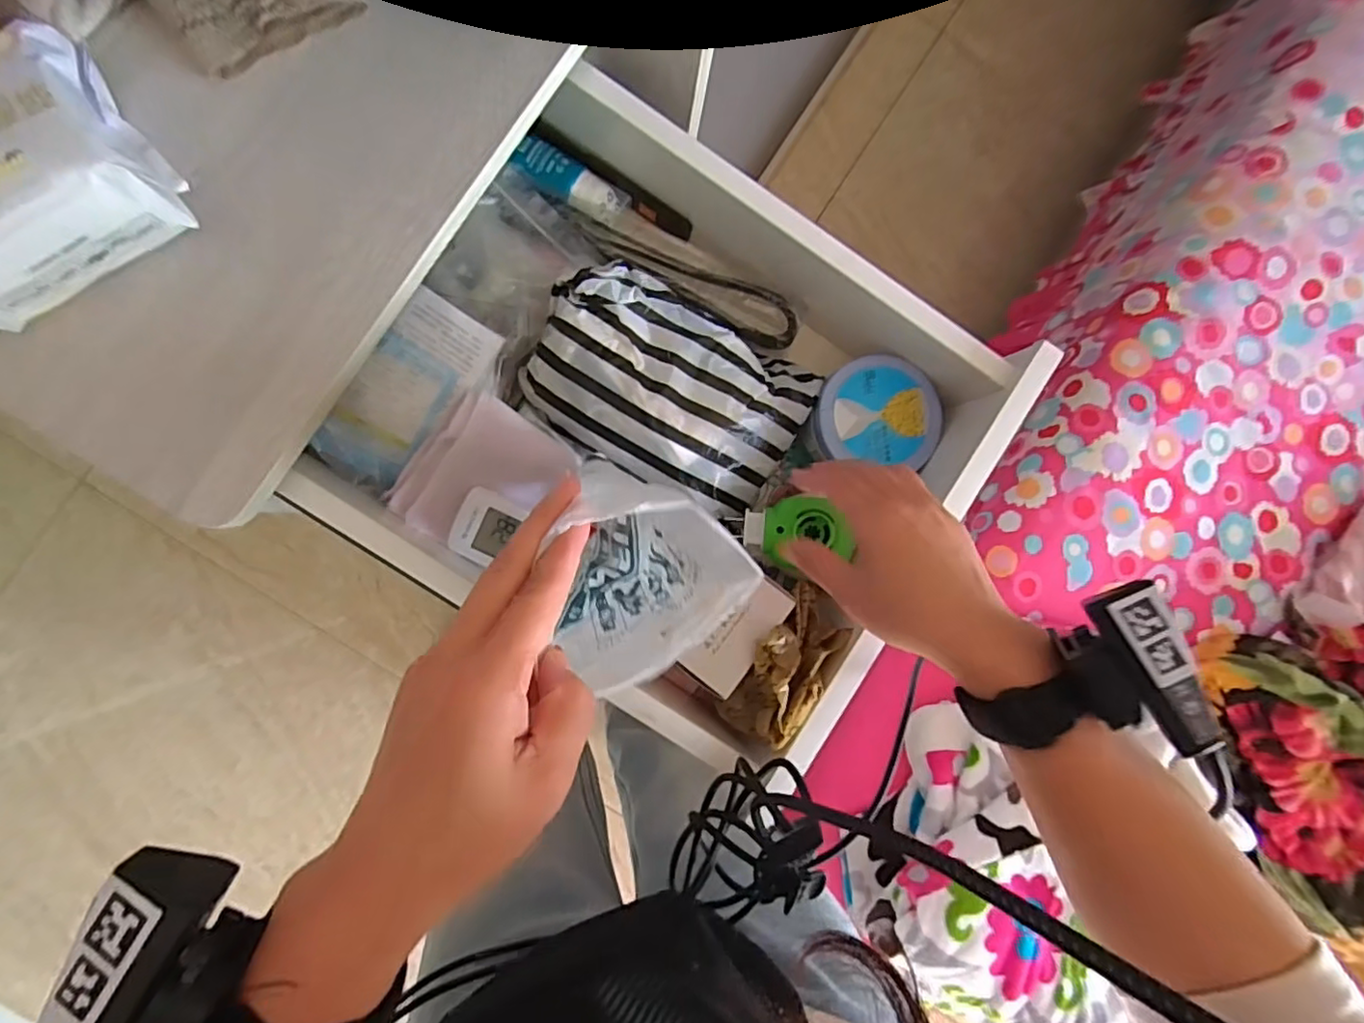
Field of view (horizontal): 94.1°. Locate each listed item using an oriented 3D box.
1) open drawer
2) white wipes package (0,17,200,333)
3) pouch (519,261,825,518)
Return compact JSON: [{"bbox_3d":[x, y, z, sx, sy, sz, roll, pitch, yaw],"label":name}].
[{"bbox_3d":[-0.001,-0.059,0.458,0.399,0.112,0.351,31,87,-4],"label":"open drawer"},{"bbox_3d":[-0.325,-0.160,0.308,0.119,0.056,0.091,-38,93,-4],"label":"white wipes package"},{"bbox_3d":[-0.004,-0.092,0.454,0.191,0.060,0.141,26,87,-4],"label":"pouch"}]

